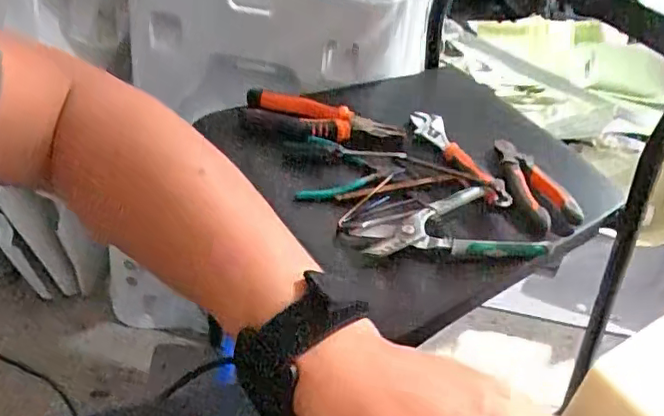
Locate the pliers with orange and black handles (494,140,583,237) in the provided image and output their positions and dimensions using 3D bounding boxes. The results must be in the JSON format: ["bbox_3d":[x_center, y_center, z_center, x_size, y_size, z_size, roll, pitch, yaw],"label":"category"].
[{"bbox_3d":[0.219,-0.031,0.646,0.051,0.032,0.145,-6,42,-14],"label":"pliers with orange and black handles"}]

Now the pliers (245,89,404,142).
[{"bbox_3d":[-0.008,-0.102,0.684,0.187,0.039,0.052,2,41,-5],"label":"pliers"}]

